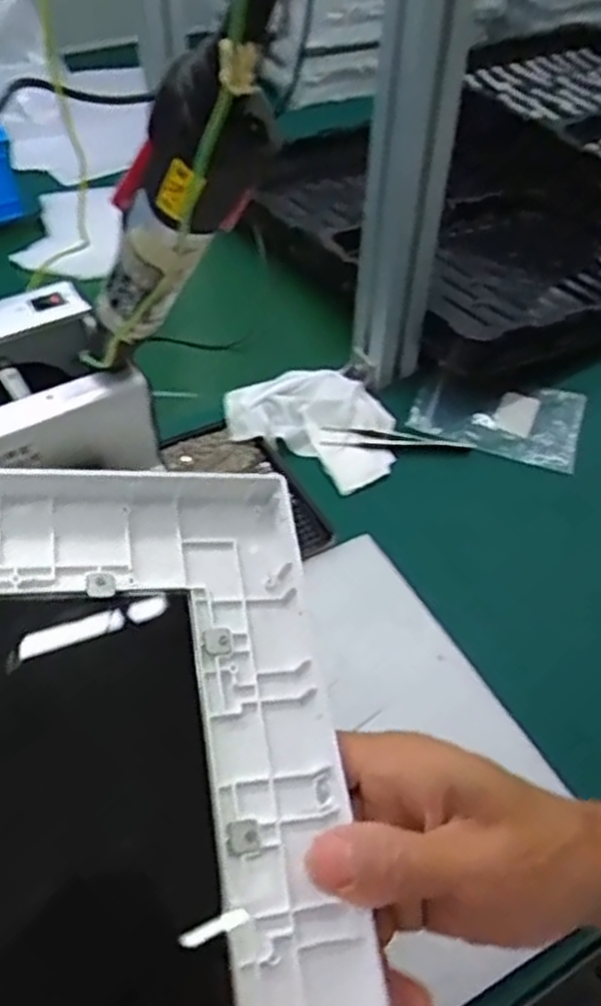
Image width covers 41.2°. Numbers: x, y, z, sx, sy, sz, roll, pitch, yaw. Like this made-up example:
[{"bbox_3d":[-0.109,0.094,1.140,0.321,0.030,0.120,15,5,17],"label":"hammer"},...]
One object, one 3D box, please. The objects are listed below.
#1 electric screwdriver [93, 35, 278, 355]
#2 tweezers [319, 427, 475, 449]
[{"bbox_3d":[-0.054,-0.114,0.323,0.029,0.208,0.036,-31,91,-27],"label":"electric screwdriver"},{"bbox_3d":[0.076,-0.051,0.641,0.119,0.006,0.019,1,47,-1],"label":"tweezers"}]

